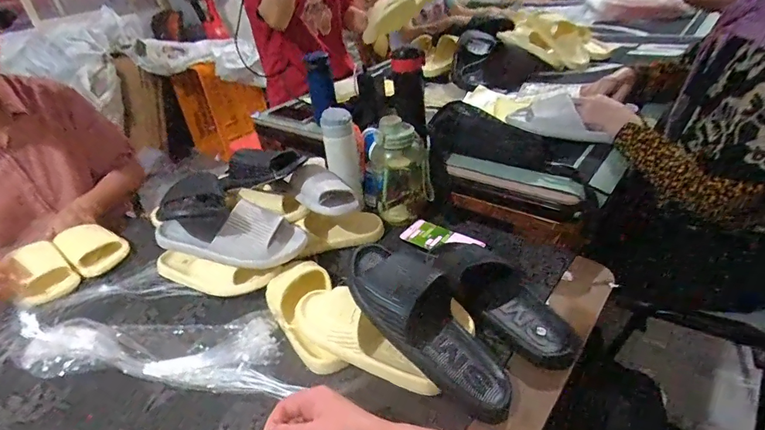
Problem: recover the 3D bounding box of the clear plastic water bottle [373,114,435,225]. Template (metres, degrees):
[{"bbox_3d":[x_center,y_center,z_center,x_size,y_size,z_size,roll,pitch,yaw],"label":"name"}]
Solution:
[{"bbox_3d":[0.039,-0.099,0.847,0.121,0.197,0.112,-6,34,3],"label":"clear plastic water bottle"}]

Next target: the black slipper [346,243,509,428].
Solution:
[{"bbox_3d":[0.064,0.143,0.555,0.126,0.065,0.266,-31,69,-31],"label":"black slipper"}]

